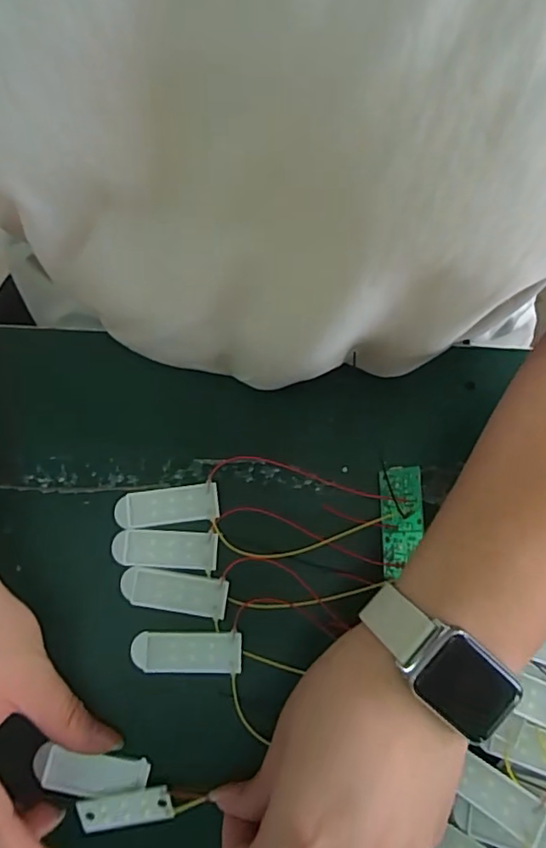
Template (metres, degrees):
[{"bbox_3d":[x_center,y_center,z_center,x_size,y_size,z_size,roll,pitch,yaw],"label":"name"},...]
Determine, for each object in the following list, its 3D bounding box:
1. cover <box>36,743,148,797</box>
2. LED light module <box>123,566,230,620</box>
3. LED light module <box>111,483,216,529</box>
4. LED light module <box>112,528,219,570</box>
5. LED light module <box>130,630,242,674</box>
[{"bbox_3d":[-0.092,0.174,0.280,0.057,0.007,0.019,6,76,1],"label":"cover"},{"bbox_3d":[-0.053,0.091,0.303,0.056,0.004,0.021,9,76,1],"label":"LED light module"},{"bbox_3d":[-0.060,0.046,0.317,0.057,0.004,0.021,-7,76,-3],"label":"LED light module"},{"bbox_3d":[-0.060,0.069,0.310,0.057,0.004,0.020,3,76,0],"label":"LED light module"},{"bbox_3d":[-0.046,0.121,0.296,0.057,0.004,0.021,2,76,0],"label":"LED light module"}]

